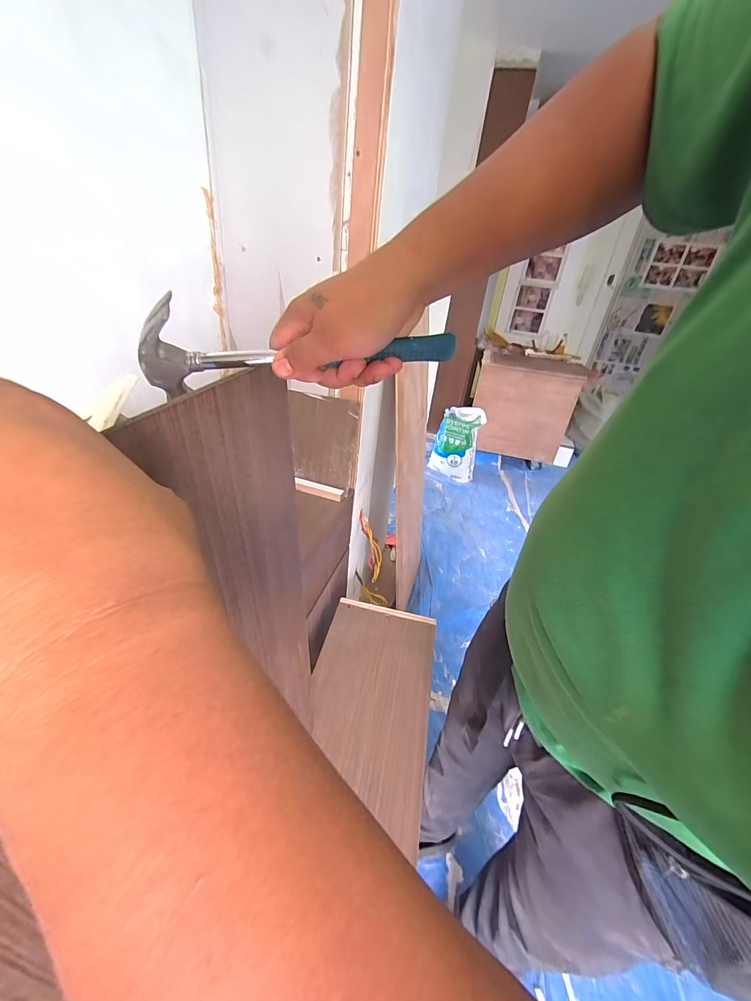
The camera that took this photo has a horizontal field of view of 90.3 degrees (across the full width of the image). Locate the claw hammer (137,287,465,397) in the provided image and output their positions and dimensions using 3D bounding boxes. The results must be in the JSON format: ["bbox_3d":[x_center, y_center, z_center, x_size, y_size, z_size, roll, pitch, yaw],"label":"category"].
[{"bbox_3d":[-0.056,-0.120,0.289,0.245,0.072,0.040,-5,32,-4],"label":"claw hammer"}]

